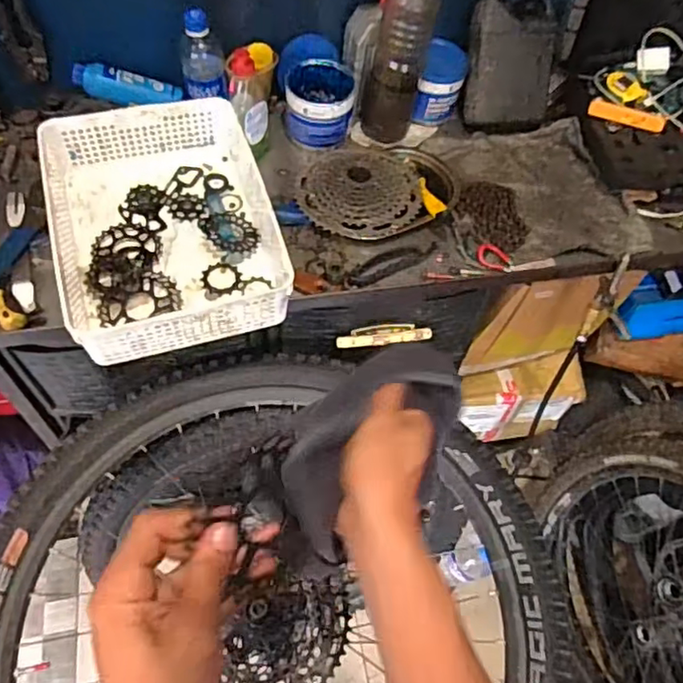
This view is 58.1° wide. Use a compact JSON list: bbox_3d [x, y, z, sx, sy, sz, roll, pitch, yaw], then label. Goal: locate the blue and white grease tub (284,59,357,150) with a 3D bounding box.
[{"bbox_3d":[-0.036,-0.350,0.929,0.101,0.094,0.102,2,57,-3],"label":"blue and white grease tub"}]

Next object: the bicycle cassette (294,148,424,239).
[{"bbox_3d":[0.026,-0.220,0.860,0.172,0.034,0.173,2,57,-3],"label":"bicycle cassette"}]

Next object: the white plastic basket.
[{"bbox_3d":[-0.219,-0.146,0.760,0.250,0.088,0.326,-14,59,-13],"label":"white plastic basket"}]

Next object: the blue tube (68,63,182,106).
[{"bbox_3d":[-0.314,-0.375,0.907,0.149,0.035,0.040,1,55,-25],"label":"blue tube"}]

